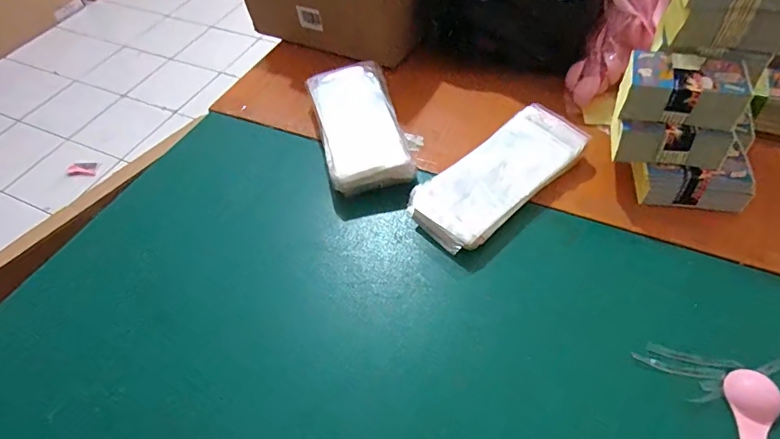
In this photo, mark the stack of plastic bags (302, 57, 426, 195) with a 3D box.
[{"bbox_3d":[-0.033,-0.112,0.525,0.099,0.040,0.189,-15,50,-6],"label":"stack of plastic bags"}]

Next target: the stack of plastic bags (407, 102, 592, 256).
[{"bbox_3d":[0.112,-0.047,0.470,0.199,0.027,0.083,-34,54,-21],"label":"stack of plastic bags"}]

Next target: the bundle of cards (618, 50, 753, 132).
[{"bbox_3d":[0.263,-0.119,0.416,0.096,0.034,0.059,14,55,15],"label":"bundle of cards"}]

